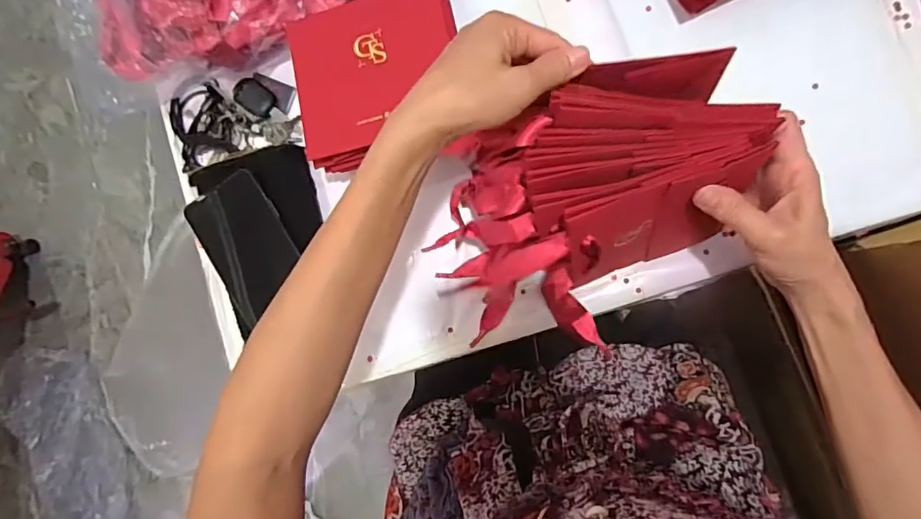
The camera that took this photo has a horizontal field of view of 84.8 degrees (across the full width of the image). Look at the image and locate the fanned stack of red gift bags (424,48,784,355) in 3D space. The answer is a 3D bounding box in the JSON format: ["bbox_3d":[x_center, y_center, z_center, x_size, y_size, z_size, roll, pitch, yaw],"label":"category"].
[{"bbox_3d":[0.096,-0.031,0.389,0.215,0.143,0.176,-5,85,8],"label":"fanned stack of red gift bags"}]

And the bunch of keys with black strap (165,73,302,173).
[{"bbox_3d":[-0.227,-0.140,0.503,0.133,0.019,0.083,-9,84,8],"label":"bunch of keys with black strap"}]

